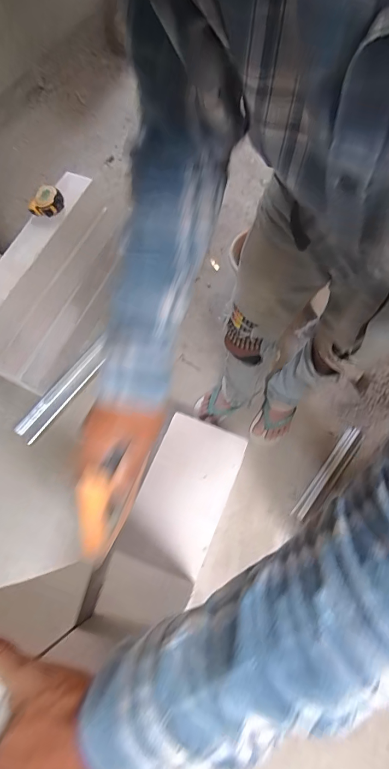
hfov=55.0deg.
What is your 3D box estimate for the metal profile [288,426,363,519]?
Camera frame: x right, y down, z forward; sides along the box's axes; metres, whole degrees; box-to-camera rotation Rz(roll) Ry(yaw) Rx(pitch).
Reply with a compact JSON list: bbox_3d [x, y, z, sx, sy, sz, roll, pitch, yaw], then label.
[{"bbox_3d":[0.418,0.275,1.160,0.053,0.017,0.340,37,77,13],"label":"metal profile"}]

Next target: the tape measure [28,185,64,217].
[{"bbox_3d":[-0.413,-0.507,1.043,0.074,0.044,0.089,23,72,11],"label":"tape measure"}]

